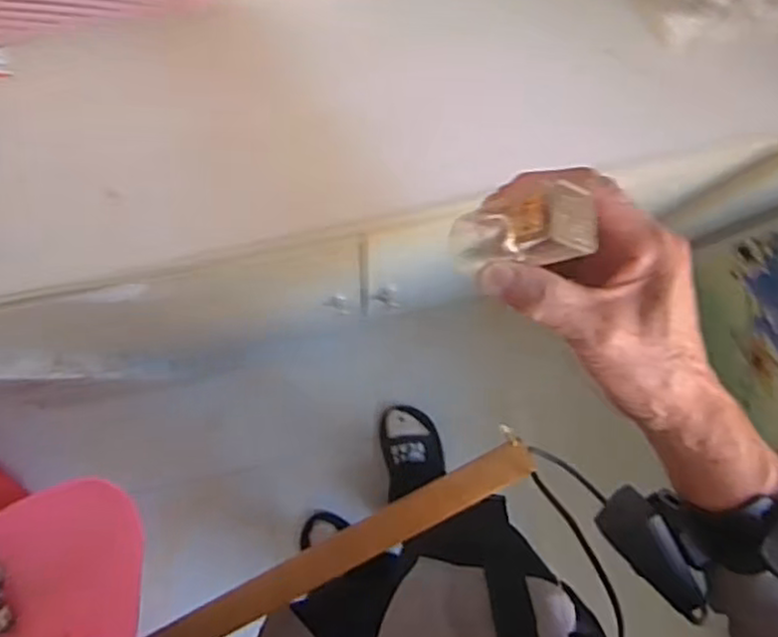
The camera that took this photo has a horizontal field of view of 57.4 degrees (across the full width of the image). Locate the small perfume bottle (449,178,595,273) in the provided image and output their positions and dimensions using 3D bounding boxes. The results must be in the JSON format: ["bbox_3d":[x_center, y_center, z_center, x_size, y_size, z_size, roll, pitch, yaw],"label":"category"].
[{"bbox_3d":[0.059,-0.040,0.341,0.028,0.071,0.028,4,84,-37],"label":"small perfume bottle"}]

